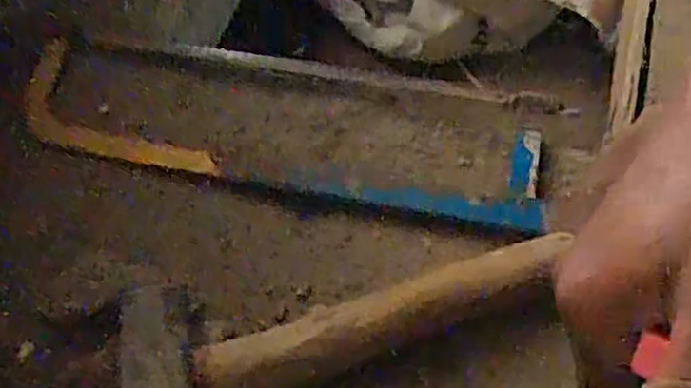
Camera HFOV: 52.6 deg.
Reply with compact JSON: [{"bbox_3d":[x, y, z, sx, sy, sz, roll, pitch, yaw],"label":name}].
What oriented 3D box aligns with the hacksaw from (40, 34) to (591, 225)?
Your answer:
[{"bbox_3d":[-0.043,-0.053,0.468,0.350,0.016,0.100,10,61,7],"label":"hacksaw"}]

